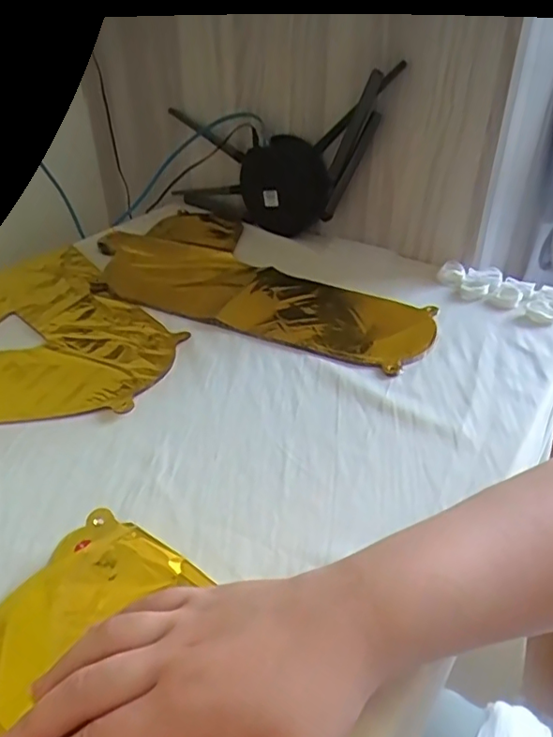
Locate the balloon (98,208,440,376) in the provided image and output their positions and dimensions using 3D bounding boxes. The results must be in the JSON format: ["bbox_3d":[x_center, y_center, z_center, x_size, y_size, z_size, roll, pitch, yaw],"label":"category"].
[{"bbox_3d":[-0.014,-0.109,0.632,0.397,0.015,0.241,19,39,24],"label":"balloon"}]

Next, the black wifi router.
[{"bbox_3d":[-0.006,-0.249,0.692,0.338,0.170,0.037,-3,26,40],"label":"black wifi router"}]

